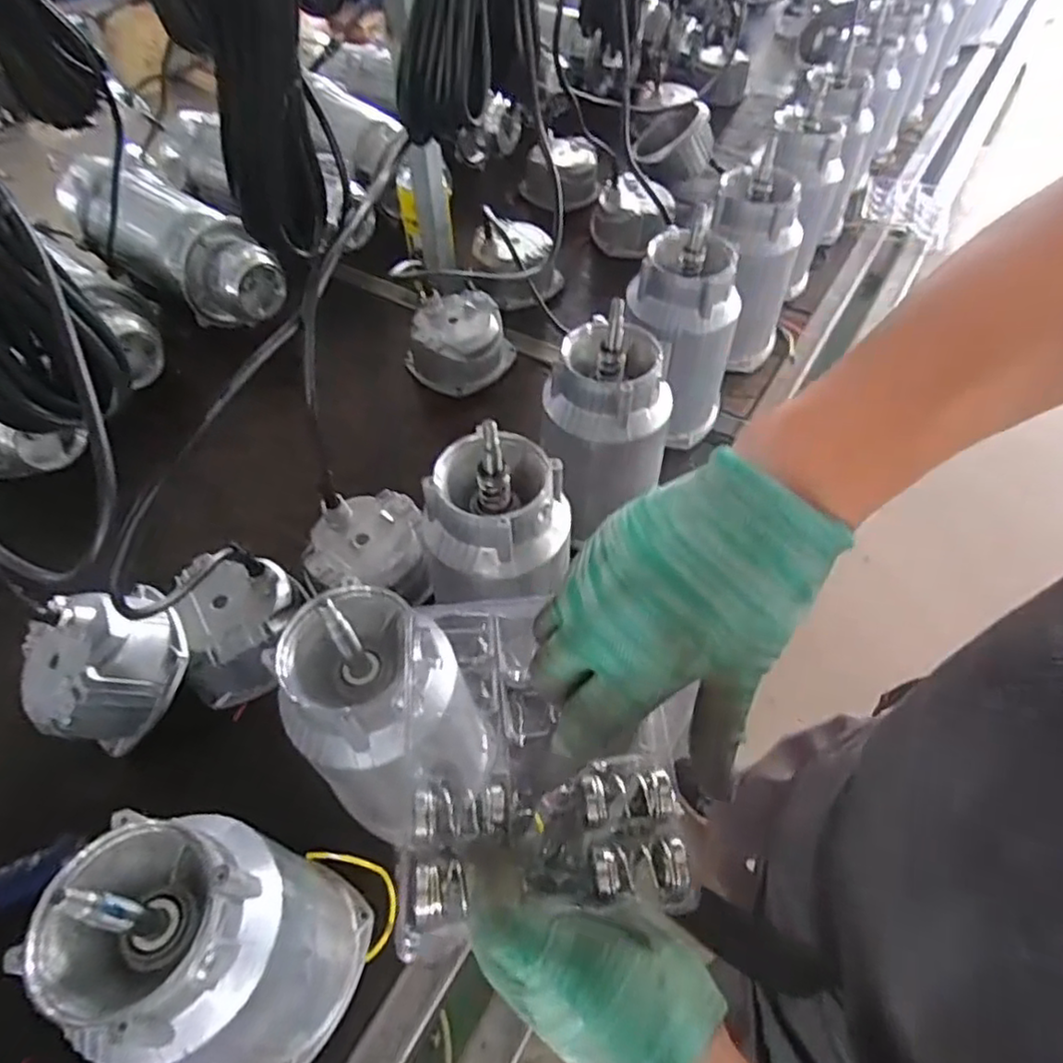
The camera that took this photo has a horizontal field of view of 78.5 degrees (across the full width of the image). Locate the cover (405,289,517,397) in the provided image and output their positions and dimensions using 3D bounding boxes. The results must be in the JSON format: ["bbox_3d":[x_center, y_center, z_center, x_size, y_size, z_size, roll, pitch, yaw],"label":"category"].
[{"bbox_3d":[-0.097,-0.251,0.860,0.119,0.084,0.119,26,58,18],"label":"cover"}]

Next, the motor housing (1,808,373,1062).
[{"bbox_3d":[-0.182,0.250,0.393,0.109,0.245,0.114,0,54,0],"label":"motor housing"}]

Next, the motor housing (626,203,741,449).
[{"bbox_3d":[0.168,-0.219,0.743,0.119,0.231,0.119,0,54,0],"label":"motor housing"}]

